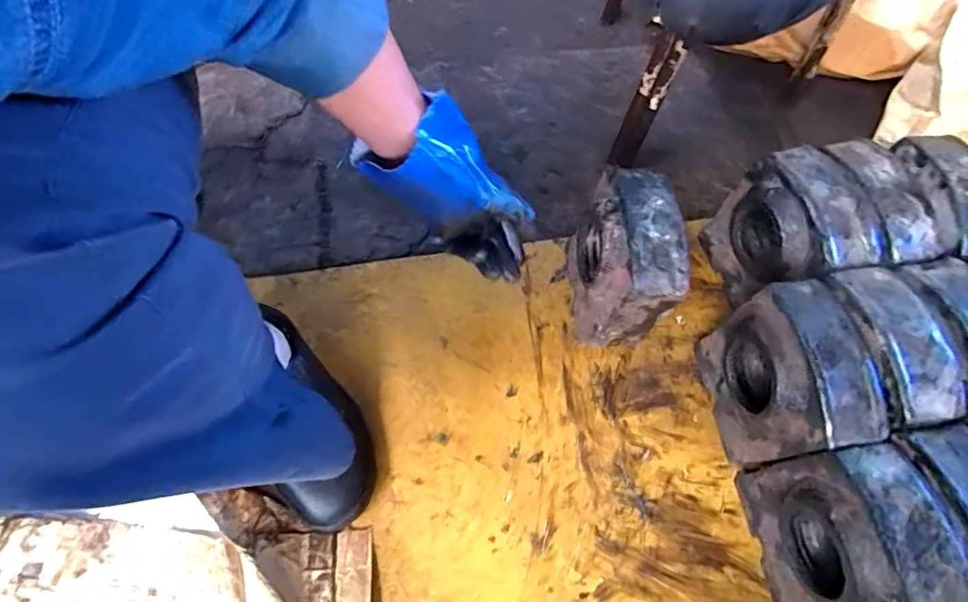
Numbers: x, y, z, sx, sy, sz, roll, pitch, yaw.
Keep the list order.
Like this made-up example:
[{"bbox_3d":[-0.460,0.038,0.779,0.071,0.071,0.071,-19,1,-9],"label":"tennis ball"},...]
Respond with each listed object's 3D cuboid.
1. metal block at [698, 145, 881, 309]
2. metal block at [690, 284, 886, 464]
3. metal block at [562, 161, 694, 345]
[{"bbox_3d":[0.347,-0.070,0.601,0.079,0.183,0.142,-11,66,-6],"label":"metal block"},{"bbox_3d":[0.304,0.084,0.529,0.079,0.184,0.152,-7,66,-6],"label":"metal block"},{"bbox_3d":[0.152,-0.042,0.581,0.079,0.182,0.148,-4,66,-3],"label":"metal block"}]

